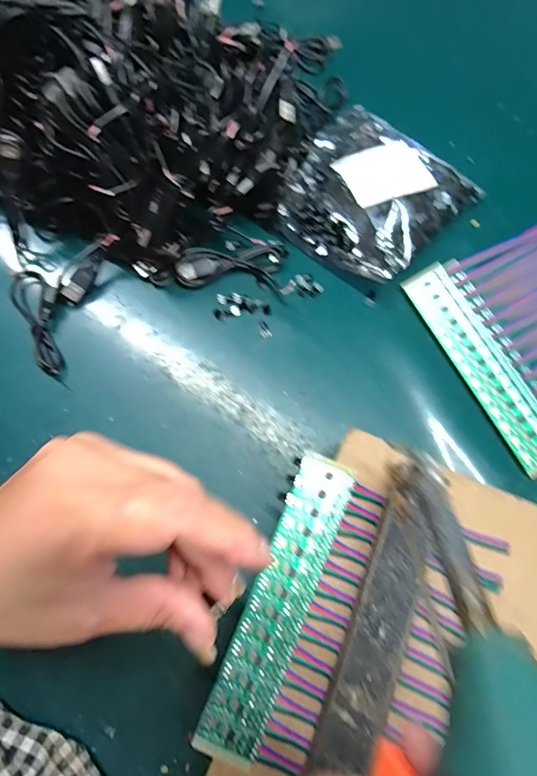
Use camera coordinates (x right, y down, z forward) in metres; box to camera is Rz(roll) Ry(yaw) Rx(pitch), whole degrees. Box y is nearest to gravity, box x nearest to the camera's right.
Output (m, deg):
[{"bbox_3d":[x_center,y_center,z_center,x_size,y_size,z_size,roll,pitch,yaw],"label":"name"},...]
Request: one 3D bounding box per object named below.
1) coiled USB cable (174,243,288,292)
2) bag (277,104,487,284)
[{"bbox_3d":[-0.030,-0.100,0.359,0.086,0.009,0.040,1,73,1],"label":"coiled USB cable"},{"bbox_3d":[0.083,-0.166,0.363,0.138,0.028,0.130,37,77,11],"label":"bag"}]

